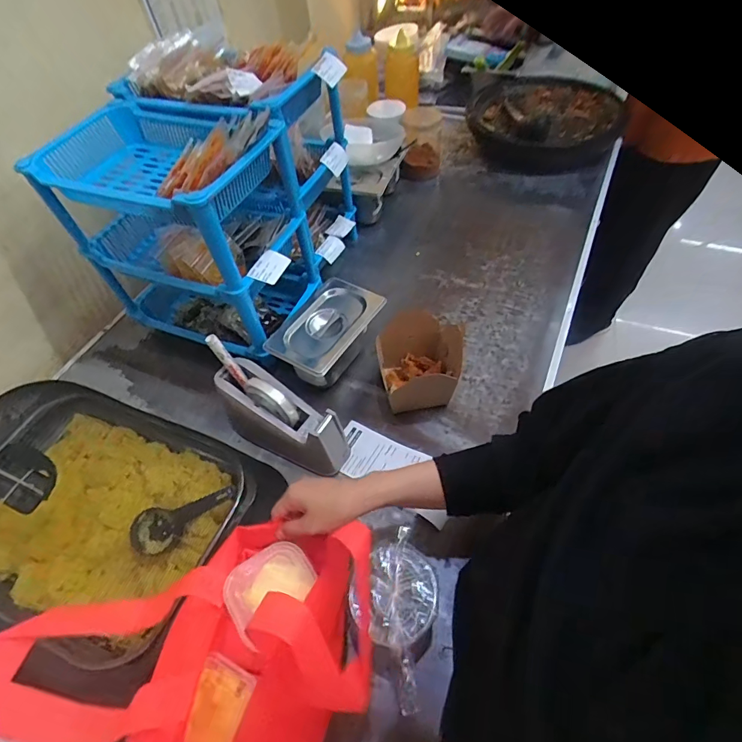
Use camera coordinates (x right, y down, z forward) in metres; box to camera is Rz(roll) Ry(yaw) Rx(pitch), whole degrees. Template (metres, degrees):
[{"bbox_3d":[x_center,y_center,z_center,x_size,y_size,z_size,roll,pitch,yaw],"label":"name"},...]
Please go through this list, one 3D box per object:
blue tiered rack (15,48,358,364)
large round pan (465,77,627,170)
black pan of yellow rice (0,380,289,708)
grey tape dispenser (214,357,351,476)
[{"bbox_3d":[-0.221,-0.275,0.713,0.300,0.331,0.377,16,57,17],"label":"blue tiered rack"},{"bbox_3d":[0.412,-0.626,1.055,0.370,0.088,0.385,-3,54,4],"label":"large round pan"},{"bbox_3d":[-0.390,0.193,0.568,0.423,0.105,0.324,16,57,17],"label":"black pan of yellow rice"},{"bbox_3d":[-0.126,0.069,0.610,0.188,0.101,0.069,27,61,23],"label":"grey tape dispenser"}]

